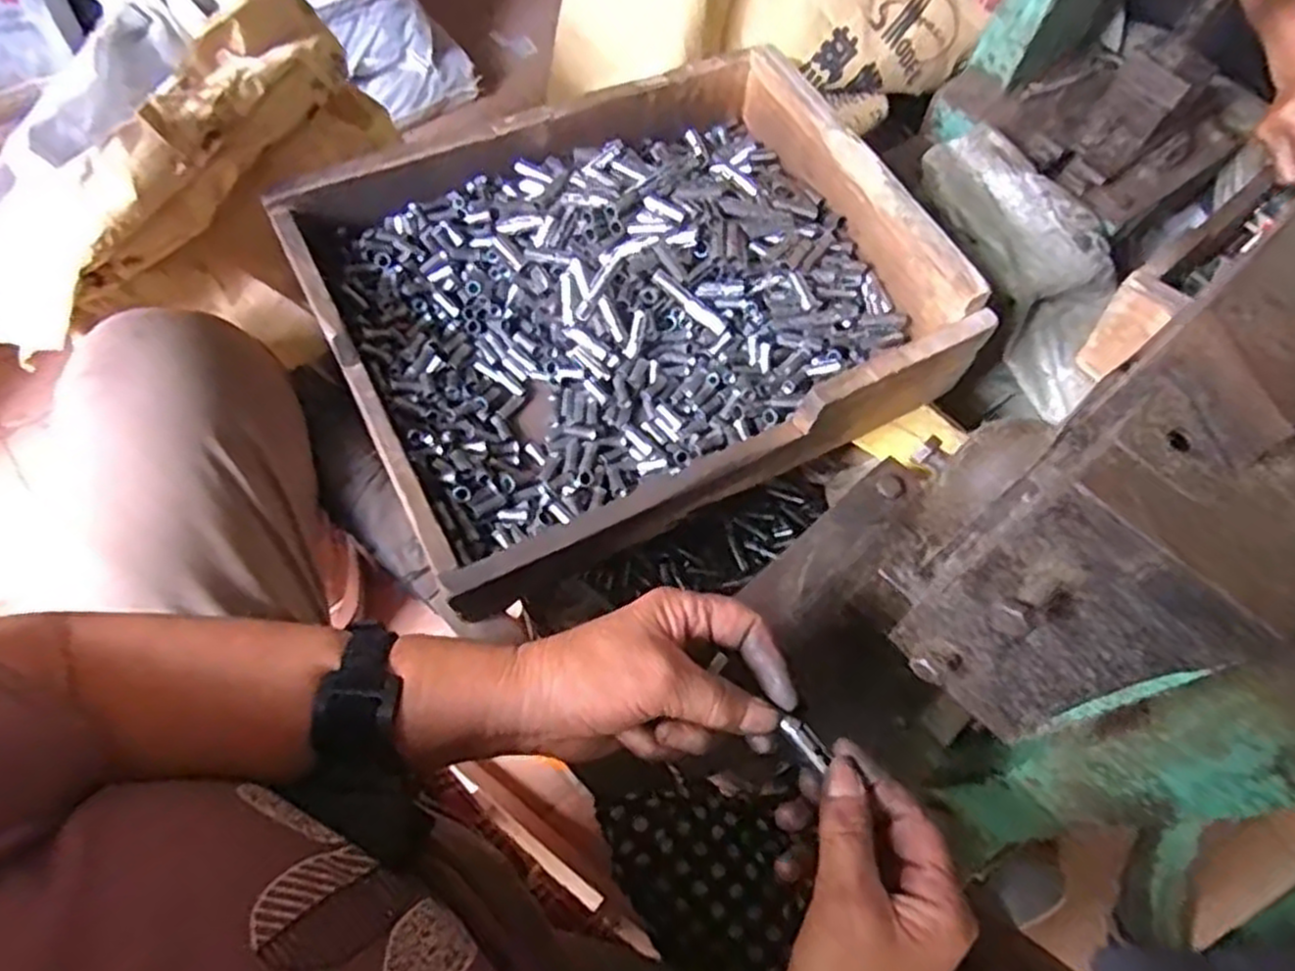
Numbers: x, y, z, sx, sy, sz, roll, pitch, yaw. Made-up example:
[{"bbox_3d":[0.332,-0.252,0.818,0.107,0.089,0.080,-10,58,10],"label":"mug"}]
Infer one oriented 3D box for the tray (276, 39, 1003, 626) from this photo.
[{"bbox_3d":[-0.021,-0.155,0.620,0.437,0.102,0.355,-25,68,-14],"label":"tray"}]

